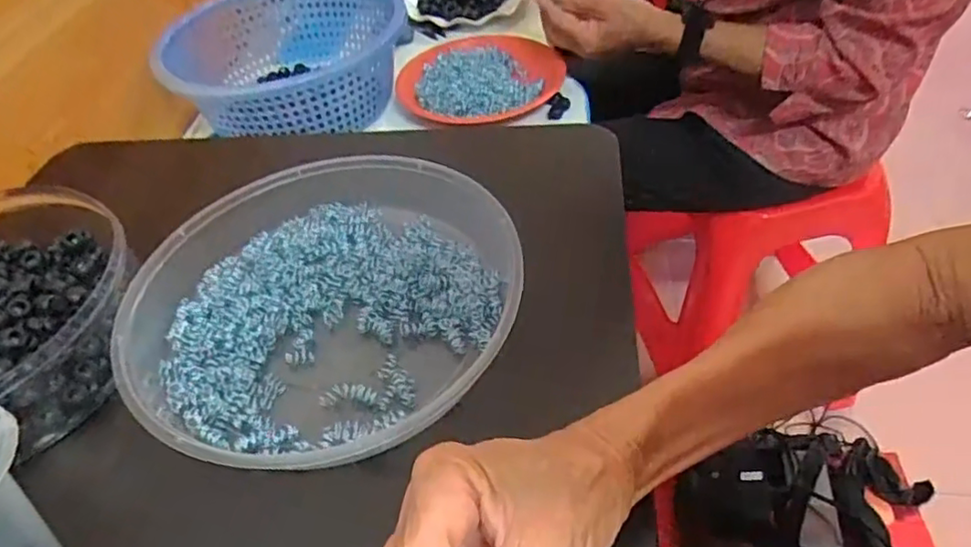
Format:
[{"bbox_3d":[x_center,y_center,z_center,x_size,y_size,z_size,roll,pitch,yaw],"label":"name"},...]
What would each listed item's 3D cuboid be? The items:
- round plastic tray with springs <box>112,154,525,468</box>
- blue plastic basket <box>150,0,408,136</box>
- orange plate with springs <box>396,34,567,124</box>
[{"bbox_3d":[-0.100,0.014,0.391,0.212,0.052,0.227,-3,45,4],"label":"round plastic tray with springs"},{"bbox_3d":[-0.222,-0.243,0.740,0.253,0.098,0.273,-8,45,-1],"label":"blue plastic basket"},{"bbox_3d":[-0.007,-0.219,0.744,0.174,0.038,0.182,-3,45,4],"label":"orange plate with springs"}]

